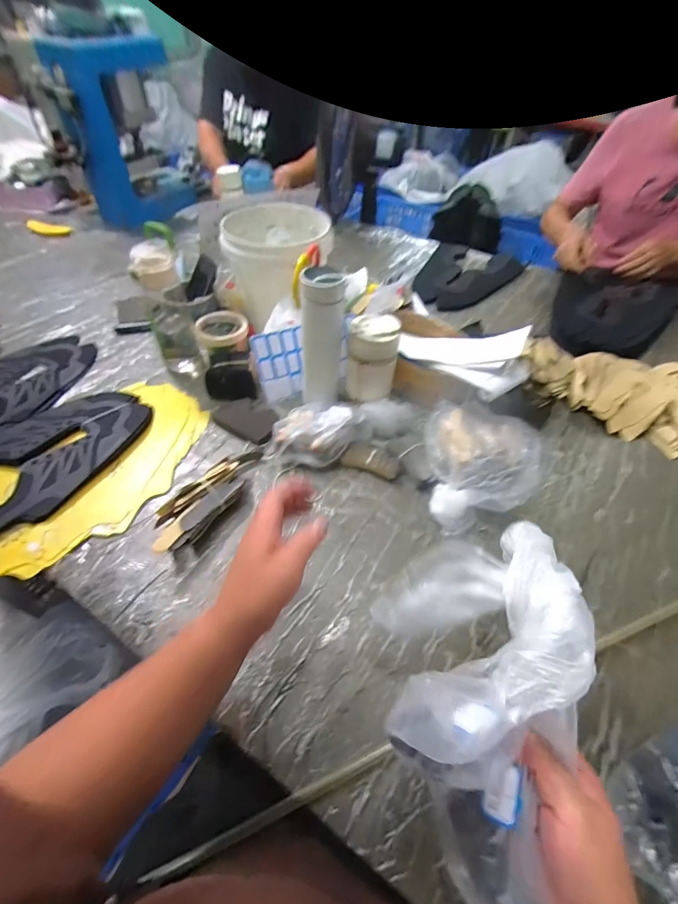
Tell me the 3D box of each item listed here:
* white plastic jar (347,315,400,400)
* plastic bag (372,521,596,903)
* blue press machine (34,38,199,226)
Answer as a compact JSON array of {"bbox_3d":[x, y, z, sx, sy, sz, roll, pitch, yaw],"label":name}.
[{"bbox_3d":[0.057,-0.151,0.632,0.073,0.123,0.070,1,49,-1],"label":"white plastic jar"},{"bbox_3d":[0.101,0.178,0.290,0.132,0.115,0.270,7,50,6],"label":"plastic bag"},{"bbox_3d":[-0.588,-0.869,1.091,0.154,0.404,0.304,21,52,15],"label":"blue press machine"}]

